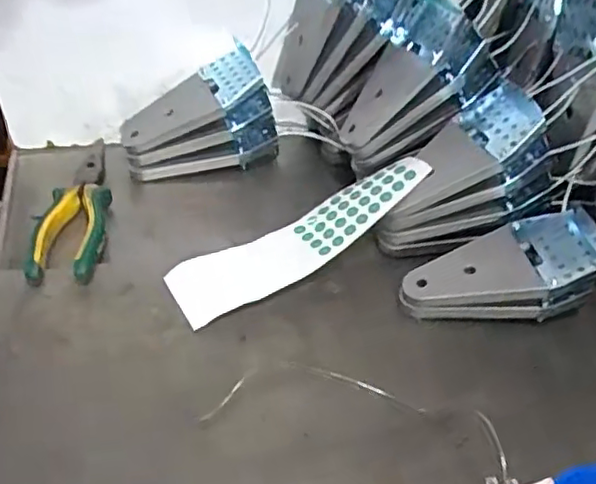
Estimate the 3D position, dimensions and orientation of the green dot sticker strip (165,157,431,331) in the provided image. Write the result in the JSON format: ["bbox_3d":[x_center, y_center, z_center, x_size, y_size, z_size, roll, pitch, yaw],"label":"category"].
[{"bbox_3d":[0.004,-0.003,0.493,0.215,0.025,0.054,-29,47,-10],"label":"green dot sticker strip"}]

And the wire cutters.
[{"bbox_3d":[-0.187,-0.033,0.531,0.052,0.032,0.194,-5,42,-5],"label":"wire cutters"}]

